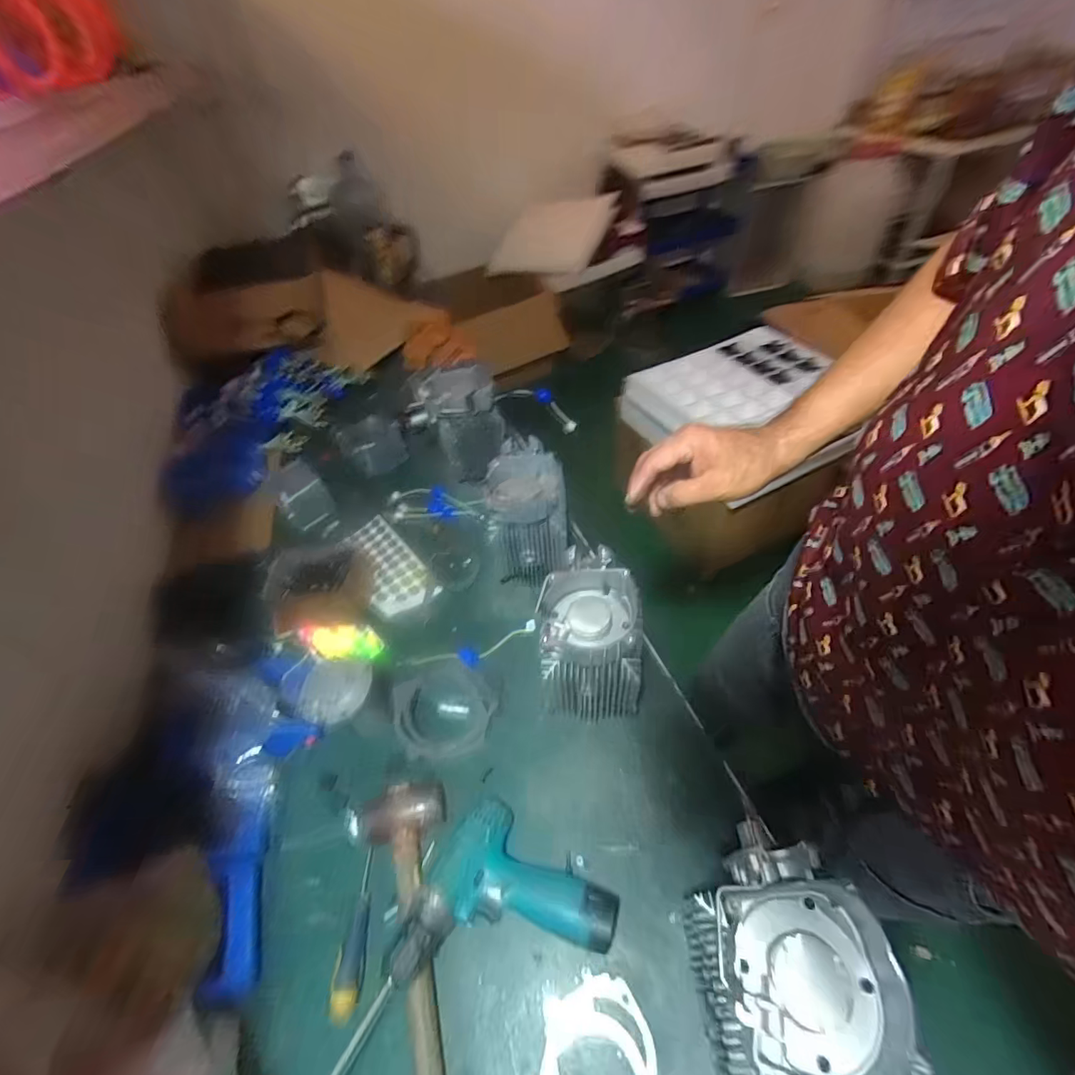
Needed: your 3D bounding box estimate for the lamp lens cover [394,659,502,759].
[{"bbox_3d":[-0.125,0.230,0.668,0.143,0.034,0.128,-7,40,-3],"label":"lamp lens cover"}]

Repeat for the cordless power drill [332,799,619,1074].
[{"bbox_3d":[-0.052,0.441,0.471,0.200,0.060,0.295,16,53,19],"label":"cordless power drill"}]

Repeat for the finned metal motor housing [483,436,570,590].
[{"bbox_3d":[-0.019,-0.036,0.797,0.118,0.203,0.137,-4,49,3],"label":"finned metal motor housing"}]

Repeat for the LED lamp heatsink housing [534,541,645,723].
[{"bbox_3d":[0.066,0.149,0.632,0.128,0.204,0.139,-10,48,-3],"label":"LED lamp heatsink housing"}]

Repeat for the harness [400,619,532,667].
[{"bbox_3d":[-0.100,0.175,0.730,0.214,0.012,0.048,-19,50,-10],"label":"harness"}]

